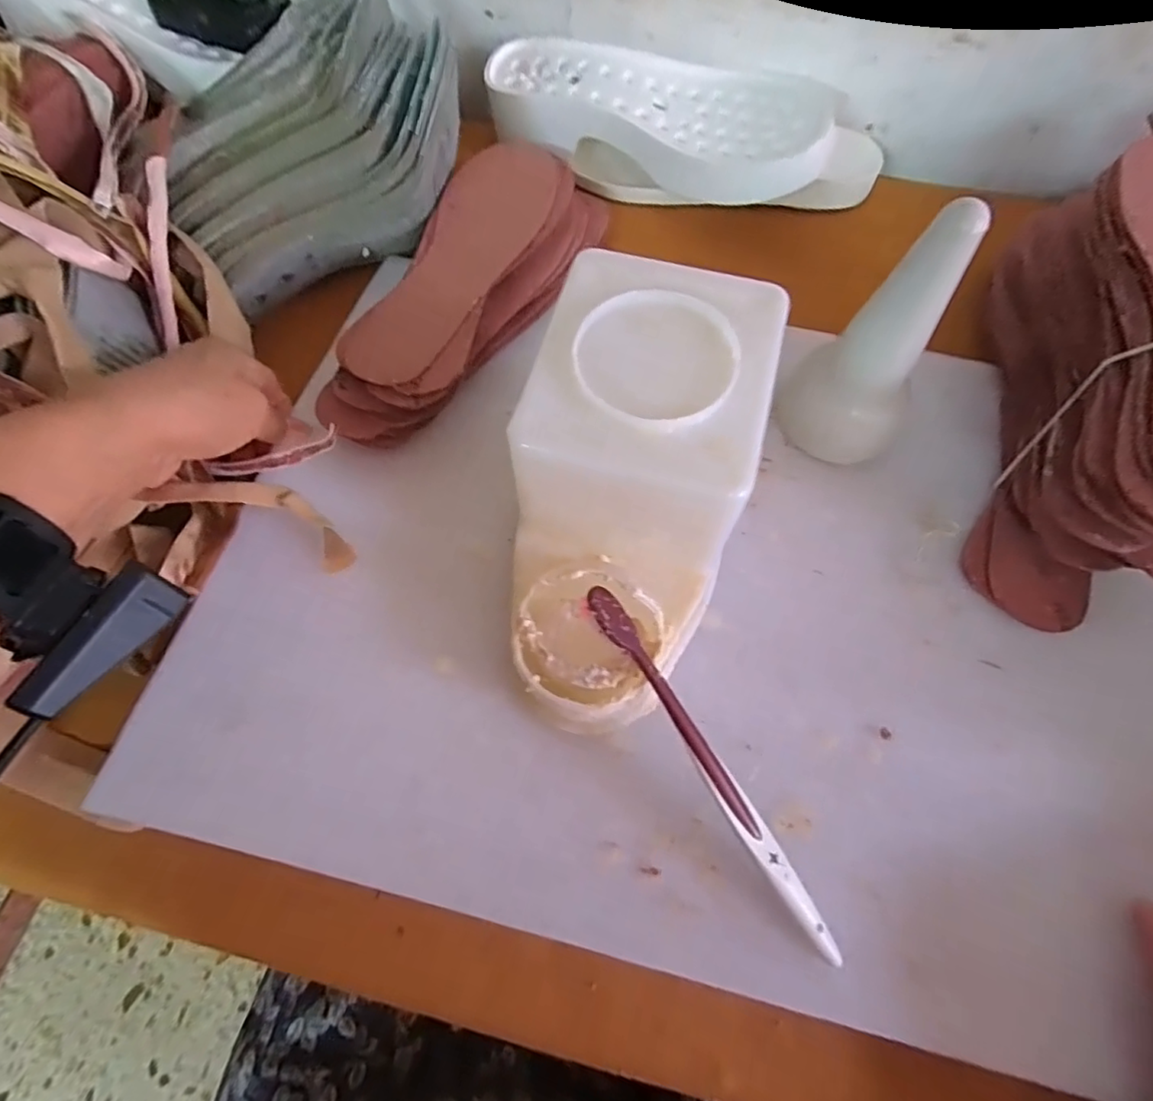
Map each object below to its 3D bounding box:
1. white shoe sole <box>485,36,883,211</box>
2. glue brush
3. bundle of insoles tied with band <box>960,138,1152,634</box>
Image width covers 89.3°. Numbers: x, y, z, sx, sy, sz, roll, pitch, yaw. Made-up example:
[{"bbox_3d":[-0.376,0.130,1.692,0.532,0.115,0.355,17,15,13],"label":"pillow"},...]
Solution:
[{"bbox_3d":[0.074,-0.310,0.430,0.286,0.047,0.109,15,69,9],"label":"white shoe sole"},{"bbox_3d":[0.060,0.097,0.254,0.012,0.007,0.187,-33,89,-11],"label":"glue brush"},{"bbox_3d":[0.281,-0.082,0.306,0.093,0.099,0.231,18,69,10],"label":"bundle of insoles tied with band"}]

